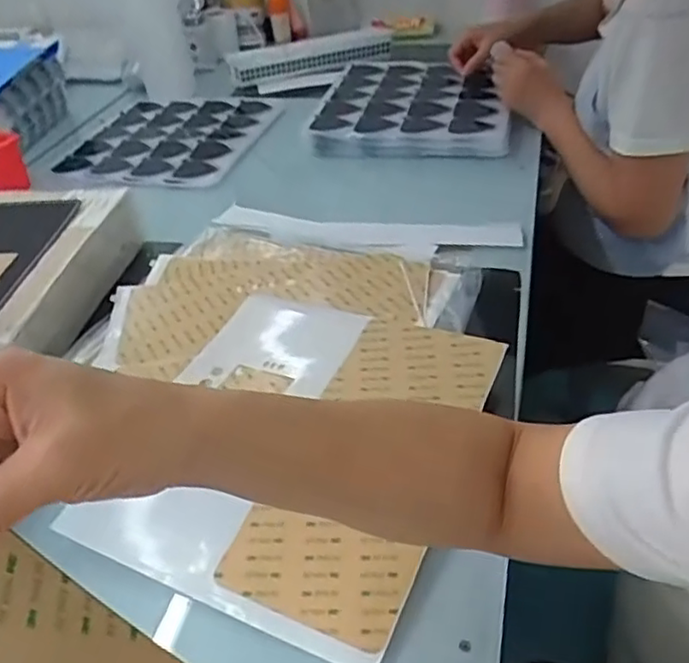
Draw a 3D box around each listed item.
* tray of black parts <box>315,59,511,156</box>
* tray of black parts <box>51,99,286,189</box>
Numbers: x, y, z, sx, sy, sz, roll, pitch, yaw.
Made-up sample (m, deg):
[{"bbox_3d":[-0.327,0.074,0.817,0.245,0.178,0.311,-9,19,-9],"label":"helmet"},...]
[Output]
[{"bbox_3d":[0.114,-0.367,1.070,0.293,0.041,0.341,5,40,13],"label":"tray of black parts"},{"bbox_3d":[-0.297,-0.325,1.118,0.304,0.028,0.341,8,40,17],"label":"tray of black parts"}]

